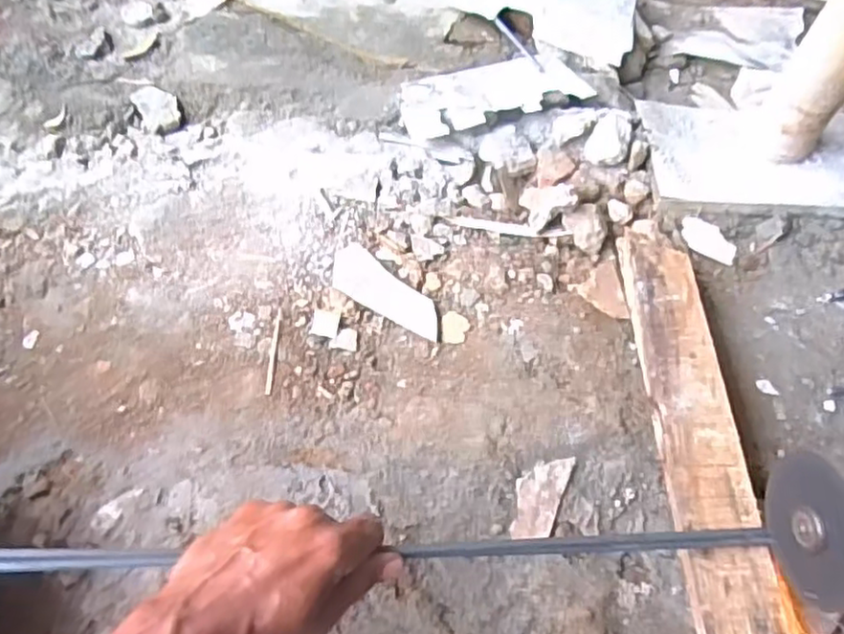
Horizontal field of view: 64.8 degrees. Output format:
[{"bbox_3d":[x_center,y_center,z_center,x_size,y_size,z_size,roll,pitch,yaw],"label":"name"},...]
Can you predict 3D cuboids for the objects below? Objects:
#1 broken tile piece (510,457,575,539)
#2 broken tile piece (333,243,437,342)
[{"bbox_3d":[0.097,0.149,0.553,0.038,0.005,0.078,22,63,8],"label":"broken tile piece"},{"bbox_3d":[-0.035,-0.022,0.641,0.125,0.006,0.048,36,66,14],"label":"broken tile piece"}]

